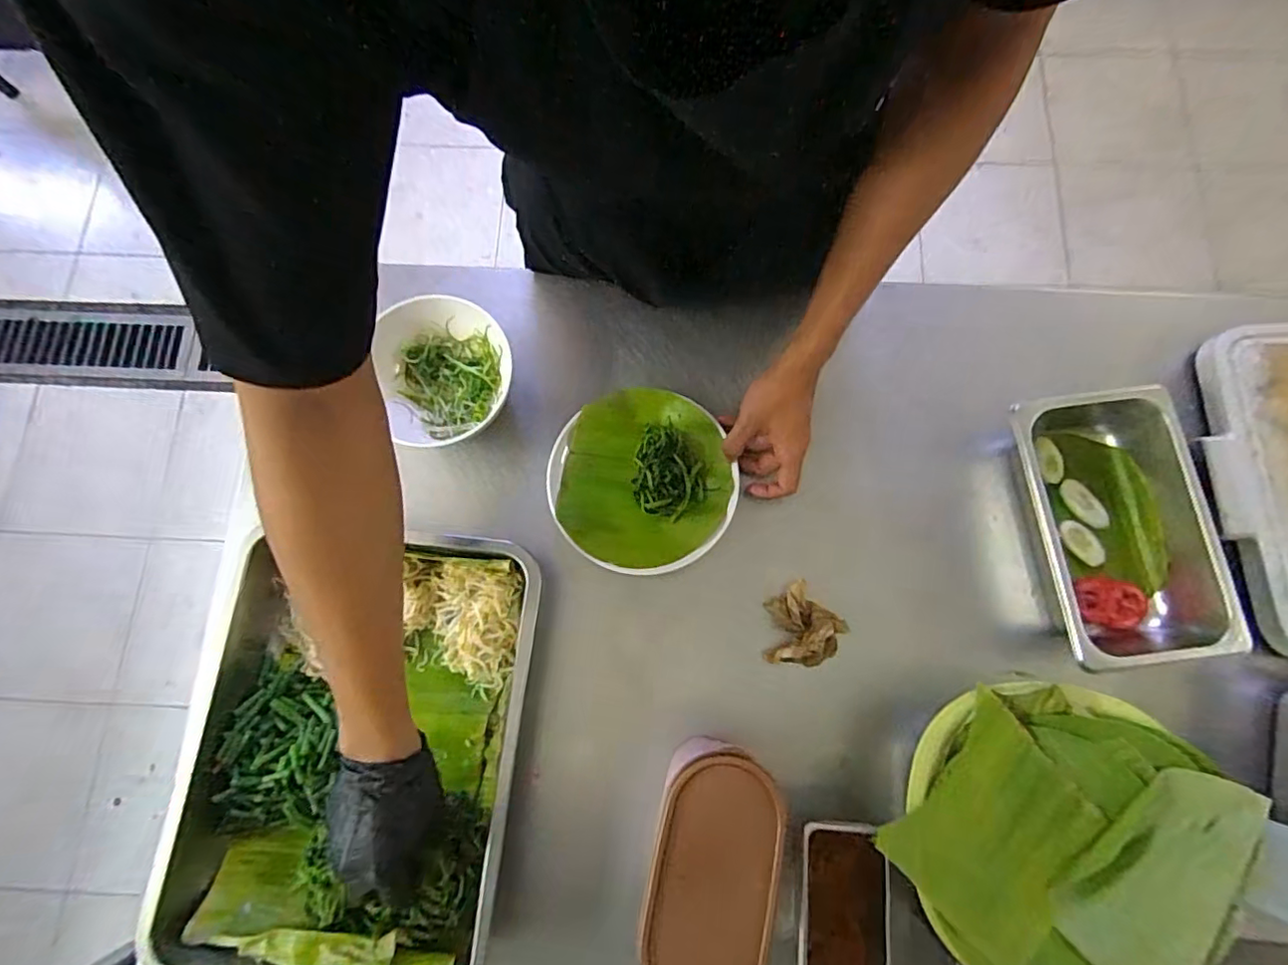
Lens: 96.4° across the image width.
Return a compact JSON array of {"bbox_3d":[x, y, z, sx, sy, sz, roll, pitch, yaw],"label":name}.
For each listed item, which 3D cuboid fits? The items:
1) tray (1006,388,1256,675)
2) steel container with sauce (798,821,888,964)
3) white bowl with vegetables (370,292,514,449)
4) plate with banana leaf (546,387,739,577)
[{"bbox_3d":[0.463,0.046,0.586,0.164,0.081,0.262,-8,77,-1],"label":"tray"},{"bbox_3d":[0.169,0.362,0.492,0.071,0.056,0.142,5,78,3],"label":"steel container with sauce"},{"bbox_3d":[-0.219,-0.121,0.633,0.147,0.060,0.159,0,78,2],"label":"white bowl with vegetables"},{"bbox_3d":[-0.004,-0.003,0.605,0.184,0.016,0.195,-20,78,-3],"label":"plate with banana leaf"}]

